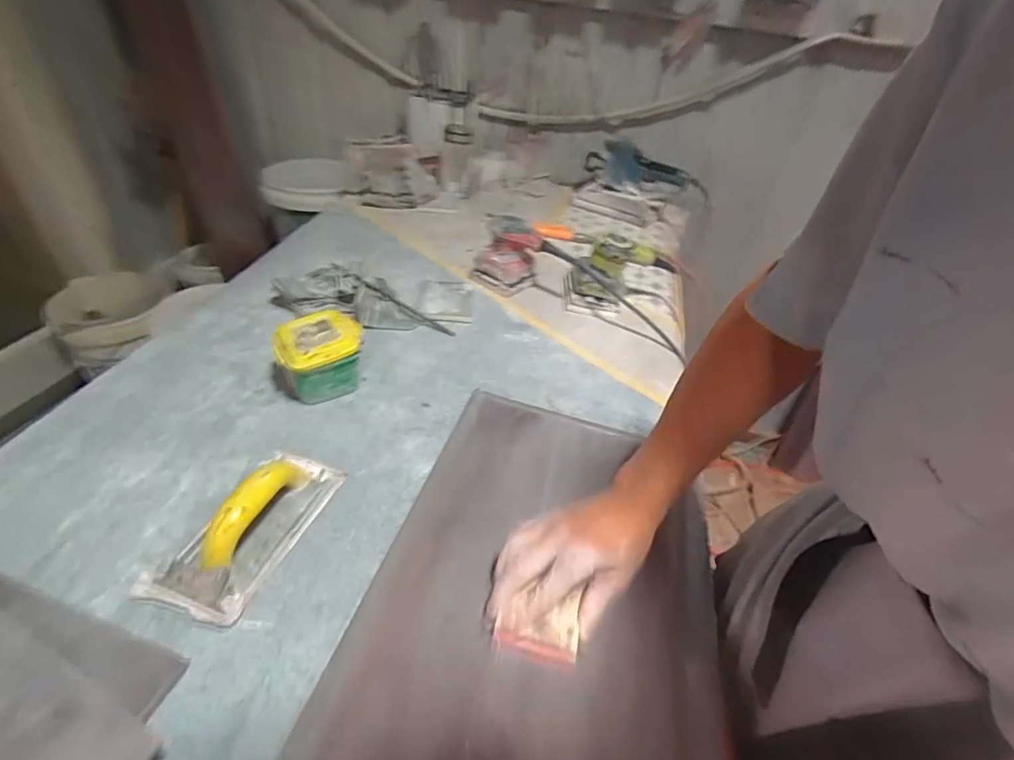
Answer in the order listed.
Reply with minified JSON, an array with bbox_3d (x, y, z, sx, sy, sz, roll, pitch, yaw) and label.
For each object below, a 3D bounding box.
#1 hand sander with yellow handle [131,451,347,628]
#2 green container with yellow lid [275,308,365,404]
[{"bbox_3d":[-0.268,0.135,0.503,0.109,0.062,0.193,15,40,10],"label":"hand sander with yellow handle"},{"bbox_3d":[-0.253,-0.029,0.675,0.113,0.094,0.092,-14,43,-24],"label":"green container with yellow lid"}]

